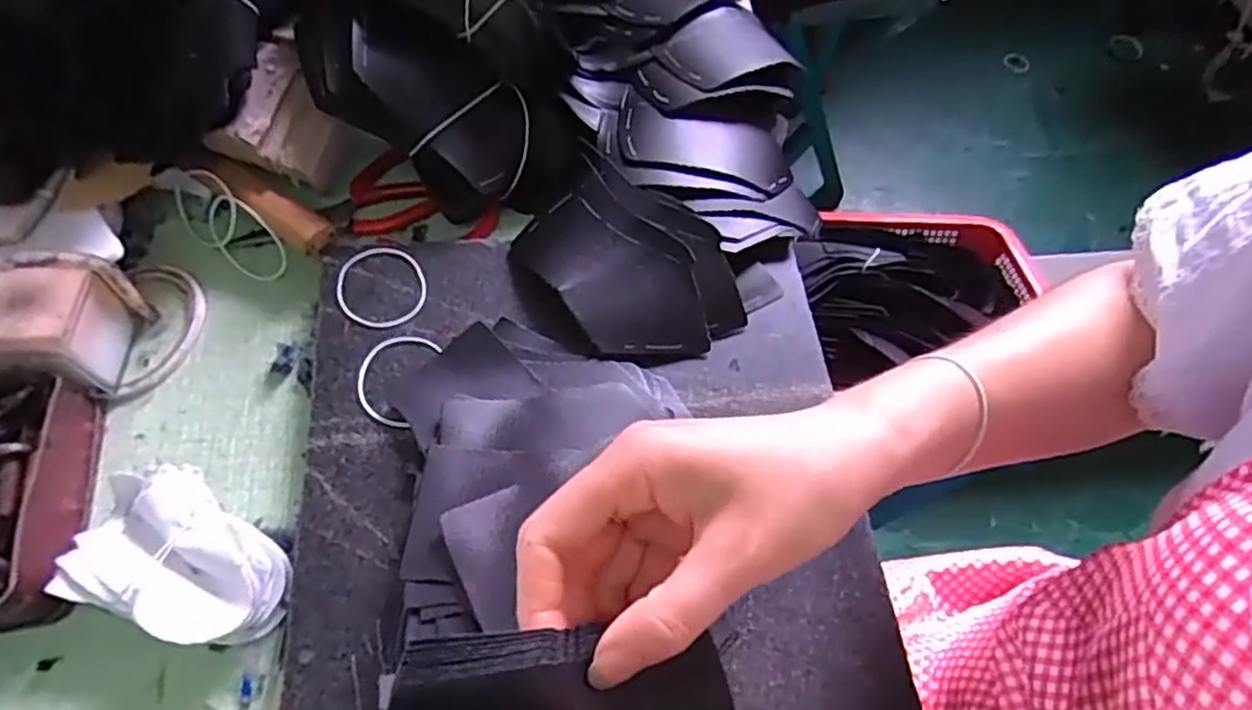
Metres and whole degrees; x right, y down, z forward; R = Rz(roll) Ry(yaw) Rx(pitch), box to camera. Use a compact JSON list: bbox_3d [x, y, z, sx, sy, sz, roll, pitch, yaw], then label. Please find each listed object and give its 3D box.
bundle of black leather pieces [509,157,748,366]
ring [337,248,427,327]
[{"bbox_3d":[-0.004,-0.052,0.430,0.110,0.020,0.136,-36,69,-20],"label":"bundle of black leather pieces"},{"bbox_3d":[-0.149,-0.042,0.434,0.051,0.005,0.059,-24,65,-14],"label":"ring"}]

